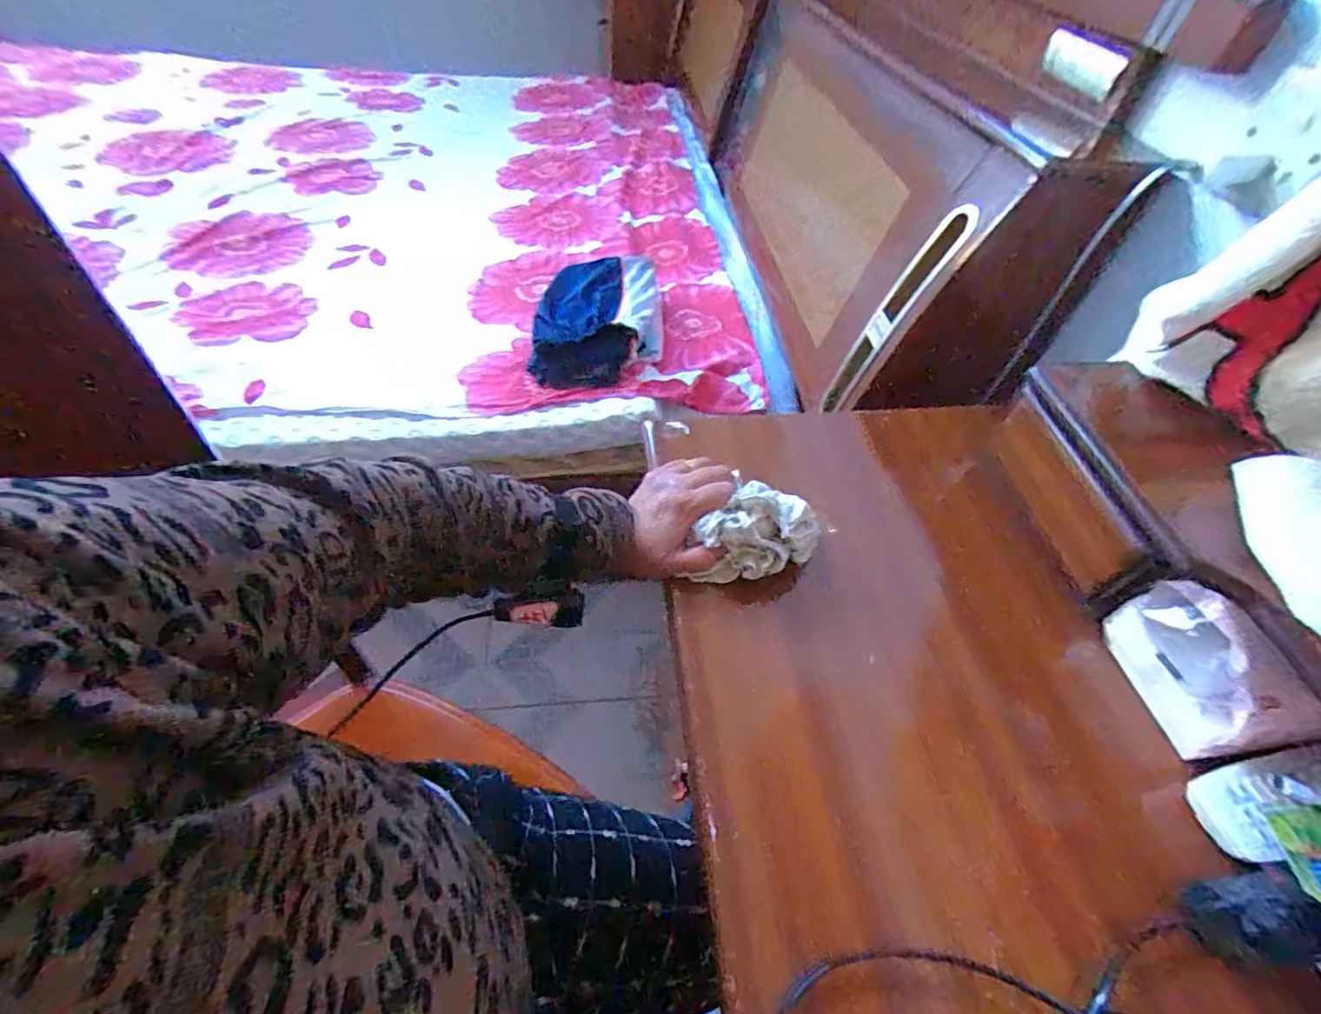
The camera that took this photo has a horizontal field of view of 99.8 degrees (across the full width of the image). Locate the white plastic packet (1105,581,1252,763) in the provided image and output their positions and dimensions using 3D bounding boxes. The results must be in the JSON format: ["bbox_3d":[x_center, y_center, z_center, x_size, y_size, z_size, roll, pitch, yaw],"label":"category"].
[{"bbox_3d":[0.350,0.104,0.367,0.021,0.075,0.095,-4,53,-9],"label":"white plastic packet"}]

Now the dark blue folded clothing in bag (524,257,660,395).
[{"bbox_3d":[-0.108,-0.333,0.962,0.216,0.072,0.318,1,52,-5],"label":"dark blue folded clothing in bag"}]

